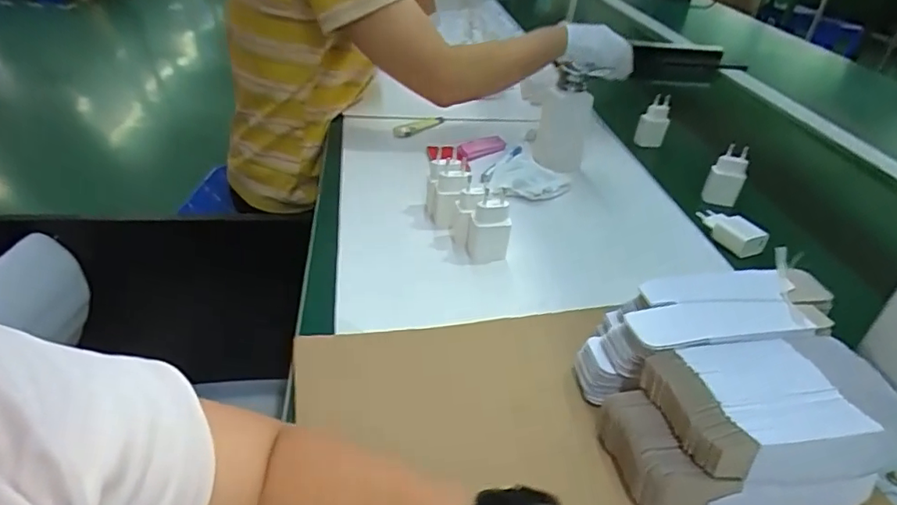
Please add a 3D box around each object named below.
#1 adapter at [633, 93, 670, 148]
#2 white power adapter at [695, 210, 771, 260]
[{"bbox_3d":[0.327,-0.209,0.879,0.046,0.086,0.021,12,36,14],"label":"adapter"},{"bbox_3d":[0.333,-0.028,0.659,0.030,0.031,0.086,-16,39,-25],"label":"white power adapter"}]

